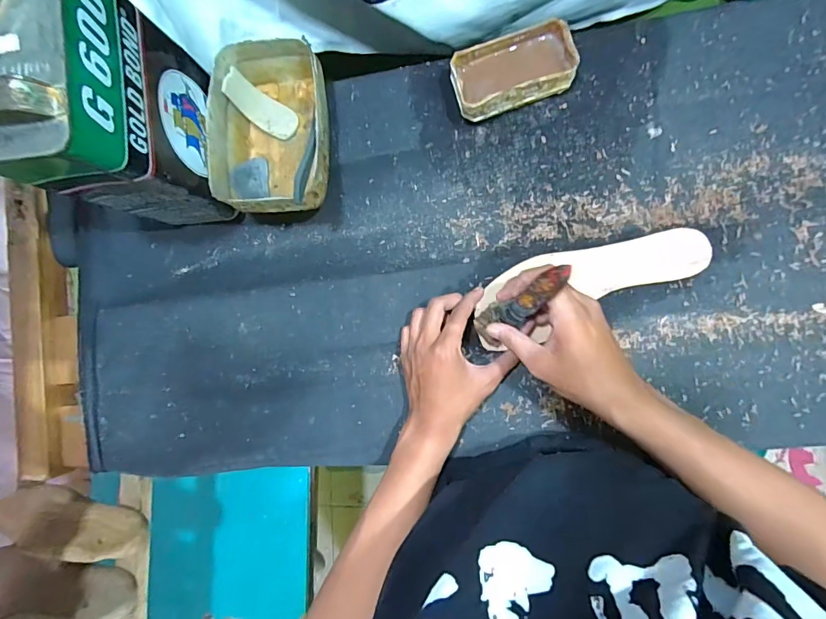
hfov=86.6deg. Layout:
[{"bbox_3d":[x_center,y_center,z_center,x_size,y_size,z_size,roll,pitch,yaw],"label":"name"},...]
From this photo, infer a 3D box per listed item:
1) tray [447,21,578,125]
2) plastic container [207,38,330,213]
[{"bbox_3d":[0.108,-0.257,0.480,0.126,0.044,0.072,-17,84,8],"label":"tray"},{"bbox_3d":[-0.157,-0.201,0.500,0.126,0.073,0.187,-5,86,9],"label":"plastic container"}]

